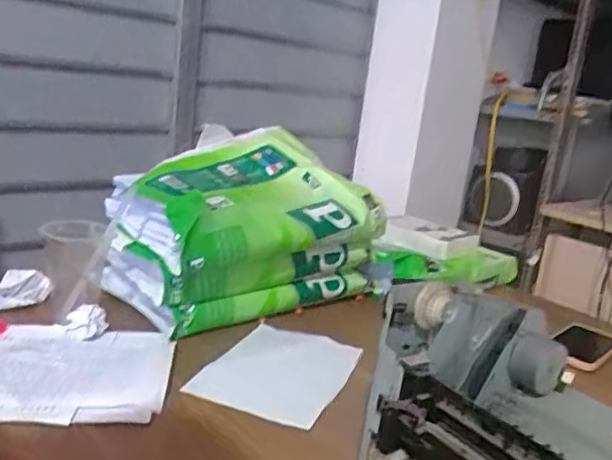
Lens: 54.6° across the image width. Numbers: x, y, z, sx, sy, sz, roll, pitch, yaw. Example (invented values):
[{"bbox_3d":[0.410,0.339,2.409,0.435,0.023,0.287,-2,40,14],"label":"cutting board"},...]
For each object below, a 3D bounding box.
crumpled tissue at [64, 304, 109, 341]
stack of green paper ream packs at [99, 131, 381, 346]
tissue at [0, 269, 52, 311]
[{"bbox_3d":[-0.264,0.110,0.713,0.045,0.036,0.036,-1,17,-24],"label":"crumpled tissue"},{"bbox_3d":[-0.087,-0.004,0.836,0.324,0.222,0.226,-9,21,-44],"label":"stack of green paper ream packs"},{"bbox_3d":[-0.393,0.079,0.766,0.116,0.040,0.042,-4,19,-34],"label":"tissue"}]

